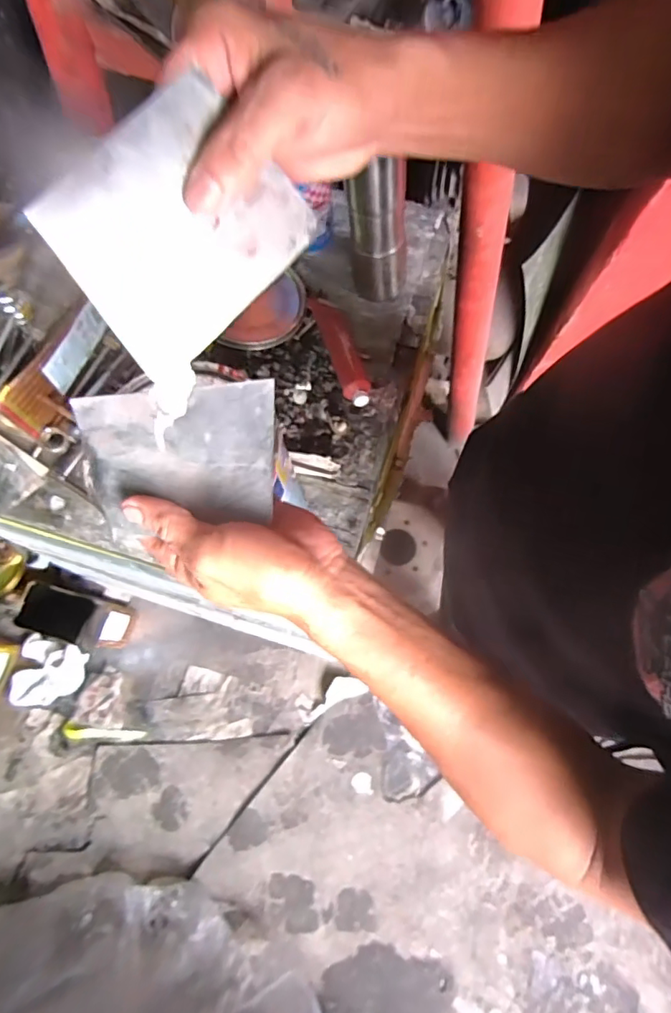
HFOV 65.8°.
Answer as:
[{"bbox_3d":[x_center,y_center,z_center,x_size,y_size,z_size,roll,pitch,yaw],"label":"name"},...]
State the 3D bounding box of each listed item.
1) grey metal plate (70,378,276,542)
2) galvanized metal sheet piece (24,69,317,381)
[{"bbox_3d":[-0.095,-0.031,0.327,0.117,0.005,0.087,-9,98,-2],"label":"grey metal plate"},{"bbox_3d":[-0.074,-0.135,0.252,0.115,0.090,0.004,-46,35,-5],"label":"galvanized metal sheet piece"}]

